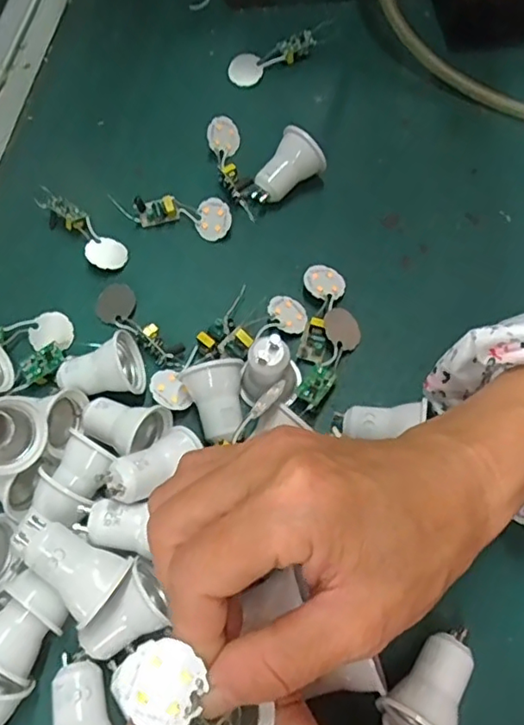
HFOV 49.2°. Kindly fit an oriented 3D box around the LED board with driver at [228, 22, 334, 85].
[{"bbox_3d":[0.015,-0.226,0.414,0.084,0.010,0.029,-26,69,-11],"label":"LED board with driver"}]

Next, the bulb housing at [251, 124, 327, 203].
[{"bbox_3d":[0.017,-0.118,0.353,0.030,0.031,0.040,31,70,13],"label":"bulb housing"}]

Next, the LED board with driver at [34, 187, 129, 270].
[{"bbox_3d":[-0.112,-0.081,0.351,0.073,0.008,0.021,39,72,15],"label":"LED board with driver"}]

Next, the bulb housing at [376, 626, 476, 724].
[{"bbox_3d":[0.070,0.132,0.240,0.028,0.037,0.046,28,69,12],"label":"bulb housing"}]

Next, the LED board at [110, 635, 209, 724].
[{"bbox_3d":[-0.028,0.090,0.159,0.024,0.004,0.023,39,87,2],"label":"LED board"}]

